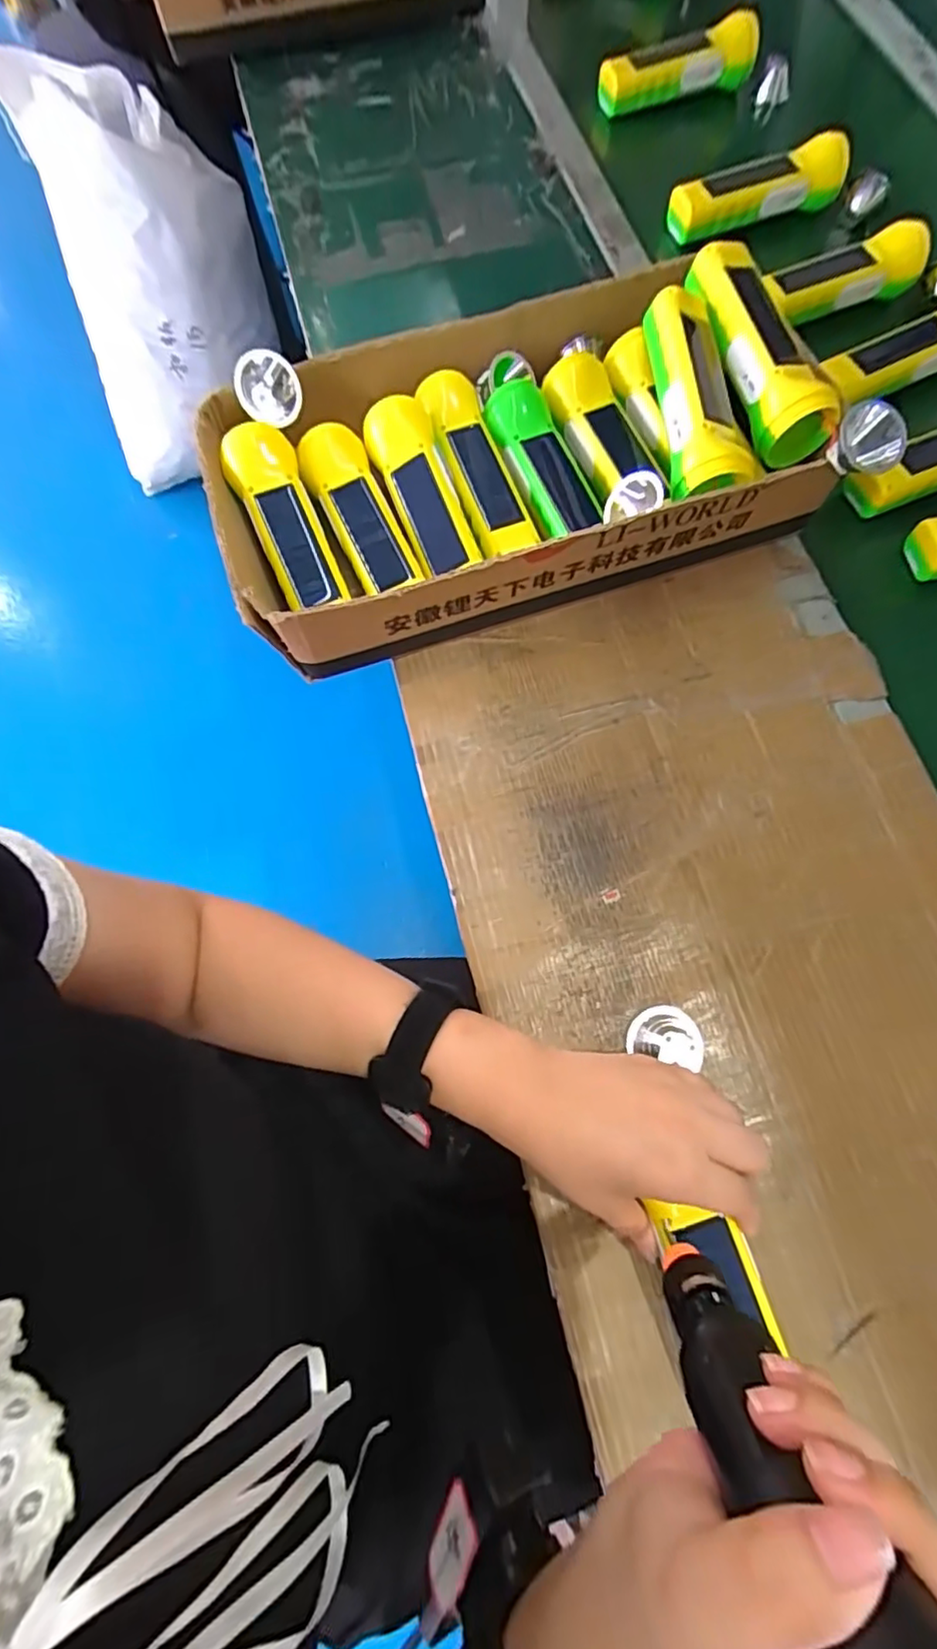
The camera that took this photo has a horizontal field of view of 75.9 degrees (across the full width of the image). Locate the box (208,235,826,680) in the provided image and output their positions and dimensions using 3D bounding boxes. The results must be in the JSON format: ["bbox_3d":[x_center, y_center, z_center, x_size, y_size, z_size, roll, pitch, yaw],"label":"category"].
[{"bbox_3d":[0.033,-0.271,0.445,0.417,0.099,0.219,-19,73,-6],"label":"box"}]

